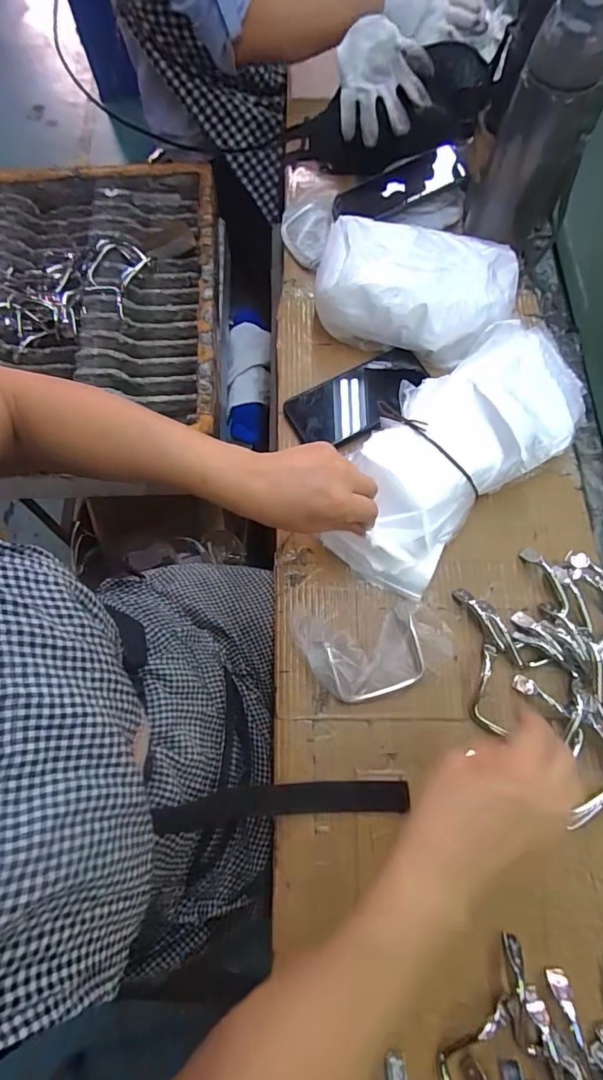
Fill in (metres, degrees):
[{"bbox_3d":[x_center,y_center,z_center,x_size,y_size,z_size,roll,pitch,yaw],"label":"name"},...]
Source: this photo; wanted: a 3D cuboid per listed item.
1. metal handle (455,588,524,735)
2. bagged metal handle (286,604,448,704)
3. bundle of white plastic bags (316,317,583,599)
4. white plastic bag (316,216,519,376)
[{"bbox_3d":[0.180,0.110,0.442,0.052,0.011,0.131,-4,70,1],"label":"metal handle"},{"bbox_3d":[0.067,0.101,0.434,0.140,0.036,0.081,-8,70,0],"label":"bagged metal handle"},{"bbox_3d":[0.152,-0.086,0.469,0.144,0.052,0.298,39,84,15],"label":"bundle of white plastic bags"},{"bbox_3d":[0.130,-0.288,0.539,0.210,0.088,0.133,17,72,8],"label":"white plastic bag"}]

